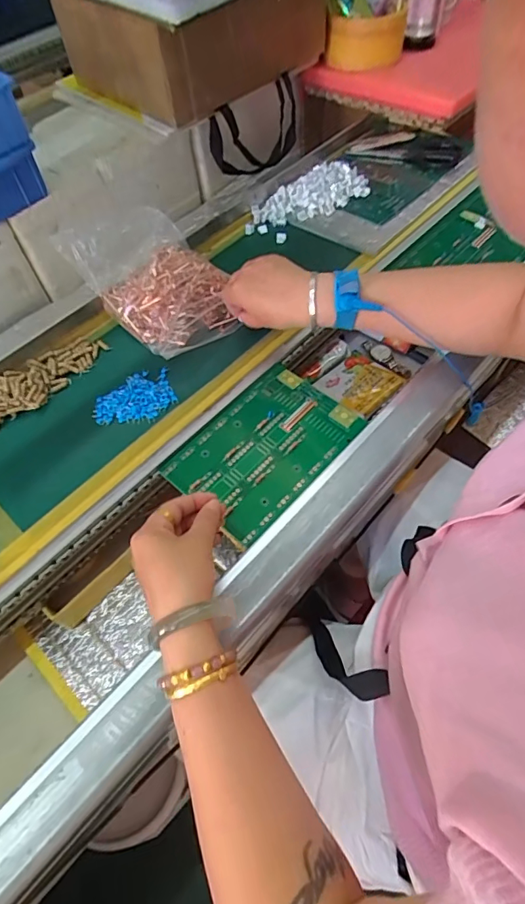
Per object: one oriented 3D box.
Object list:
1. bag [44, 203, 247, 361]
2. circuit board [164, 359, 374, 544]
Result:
[{"bbox_3d":[-0.116,-0.202,0.553,0.193,0.060,0.134,45,74,7],"label":"bag"},{"bbox_3d":[0.003,-0.007,0.483,0.119,0.004,0.176,37,68,22],"label":"circuit board"}]

